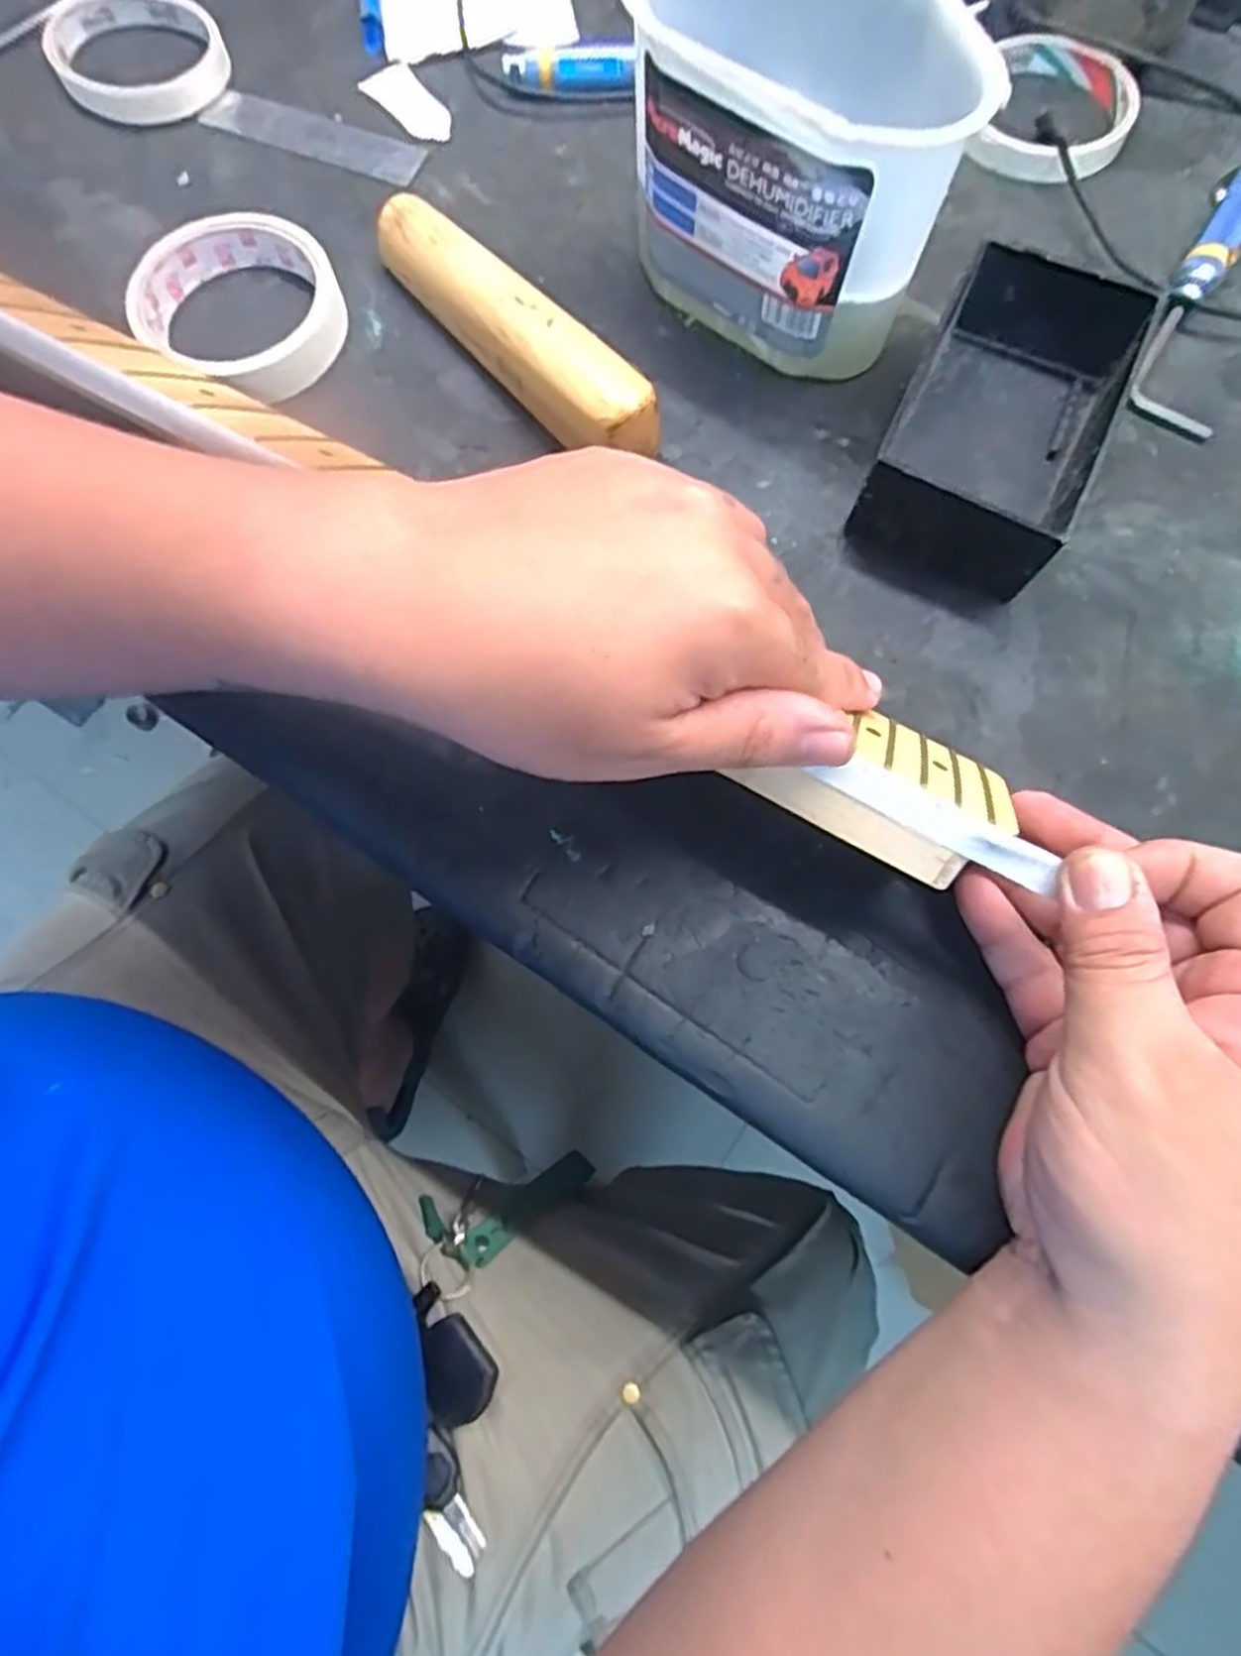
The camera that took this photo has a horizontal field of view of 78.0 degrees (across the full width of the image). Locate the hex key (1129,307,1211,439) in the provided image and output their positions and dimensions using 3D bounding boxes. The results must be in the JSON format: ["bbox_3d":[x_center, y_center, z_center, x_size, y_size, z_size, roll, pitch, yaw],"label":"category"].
[{"bbox_3d":[0.247,-0.199,0.335,0.038,0.009,0.054,25,77,7],"label":"hex key"}]

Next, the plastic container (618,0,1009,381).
[{"bbox_3d":[0.066,-0.263,0.306,0.138,0.104,0.080,35,79,9],"label":"plastic container"}]

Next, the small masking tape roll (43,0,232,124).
[{"bbox_3d":[-0.245,-0.392,0.389,0.079,0.015,0.089,-29,77,-7],"label":"small masking tape roll"}]

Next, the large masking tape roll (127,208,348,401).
[{"bbox_3d":[-0.169,-0.234,0.344,0.086,0.022,0.083,0,75,1],"label":"large masking tape roll"}]

